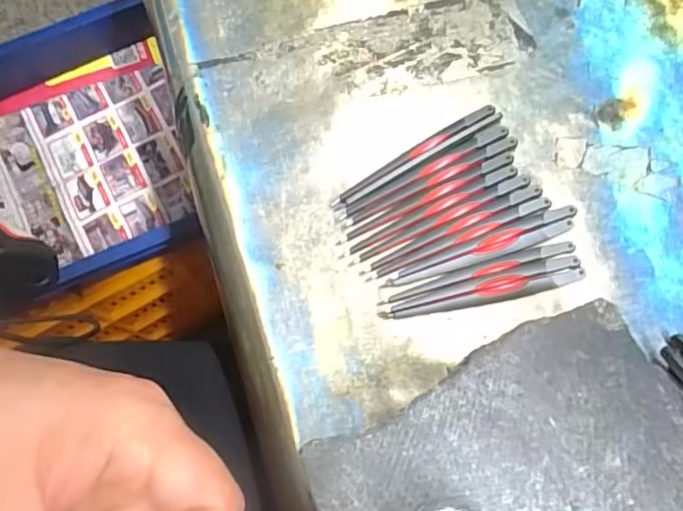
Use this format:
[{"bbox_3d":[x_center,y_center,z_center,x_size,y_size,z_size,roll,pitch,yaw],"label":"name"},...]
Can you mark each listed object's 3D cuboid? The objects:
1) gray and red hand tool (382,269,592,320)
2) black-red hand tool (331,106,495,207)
[{"bbox_3d":[0.074,0.019,0.301,0.107,0.004,0.012,-12,73,-3],"label":"gray and red hand tool"},{"bbox_3d":[0.041,-0.057,0.324,0.106,0.004,0.007,-31,75,-8],"label":"black-red hand tool"}]

